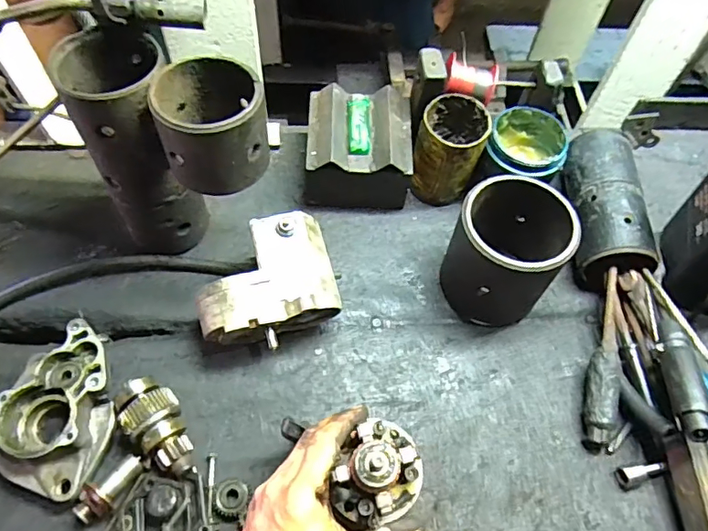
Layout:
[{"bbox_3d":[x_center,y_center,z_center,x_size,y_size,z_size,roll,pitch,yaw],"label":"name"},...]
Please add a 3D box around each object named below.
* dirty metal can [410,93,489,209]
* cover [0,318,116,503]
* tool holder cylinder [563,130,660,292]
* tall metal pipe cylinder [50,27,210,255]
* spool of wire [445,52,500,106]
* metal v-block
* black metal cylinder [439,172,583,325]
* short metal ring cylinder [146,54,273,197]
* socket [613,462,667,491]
[{"bbox_3d":[0.110,-0.133,0.614,0.070,0.108,0.074,2,59,-2],"label":"dirty metal can"},{"bbox_3d":[-0.278,0.131,0.479,0.104,0.043,0.150,-3,59,-5],"label":"cover"},{"bbox_3d":[0.290,-0.069,0.606,0.080,0.064,0.184,4,59,-1],"label":"tool holder cylinder"},{"bbox_3d":[-0.207,-0.108,0.517,0.090,0.222,0.095,4,59,-1],"label":"tall metal pipe cylinder"},{"bbox_3d":[0.133,-0.212,0.586,0.058,0.035,0.033,13,59,5],"label":"spool of wire"},{"bbox_3d":[0.006,-0.137,0.626,0.120,0.093,0.111,0,59,-3],"label":"metal v-block"},{"bbox_3d":[0.159,-0.015,0.546,0.106,0.128,0.115,2,59,-2],"label":"black metal cylinder"},{"bbox_3d":[-0.119,-0.120,0.444,0.089,0.076,0.094,-13,60,-11],"label":"short metal ring cylinder"},{"bbox_3d":[0.271,0.195,0.490,0.047,0.014,0.018,-22,60,8],"label":"socket"}]

